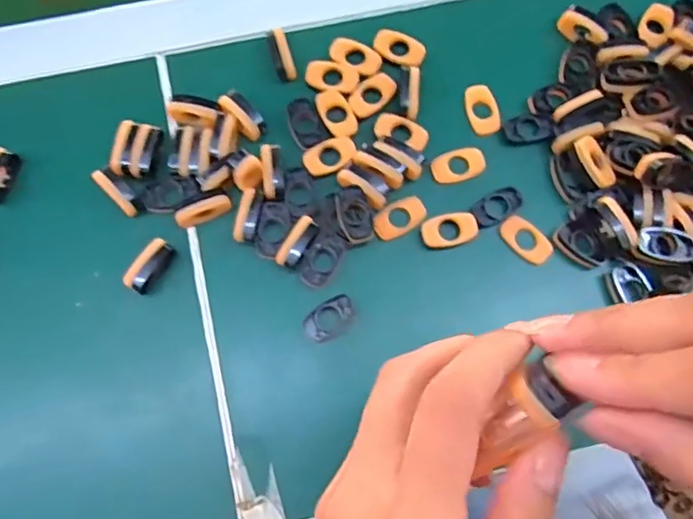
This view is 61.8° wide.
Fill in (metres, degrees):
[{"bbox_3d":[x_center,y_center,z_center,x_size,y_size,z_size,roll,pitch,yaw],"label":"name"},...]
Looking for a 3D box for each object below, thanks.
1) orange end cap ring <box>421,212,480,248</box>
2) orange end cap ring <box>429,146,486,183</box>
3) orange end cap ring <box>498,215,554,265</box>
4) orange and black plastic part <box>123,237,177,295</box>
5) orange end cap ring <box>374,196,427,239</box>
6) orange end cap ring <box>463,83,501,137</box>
[{"bbox_3d":[0.062,-0.018,0.346,0.033,0.006,0.018,-9,77,-4],"label":"orange end cap ring"},{"bbox_3d":[0.070,-0.059,0.362,0.034,0.004,0.020,-22,78,-7],"label":"orange end cap ring"},{"bbox_3d":[0.109,-0.012,0.351,0.021,0.004,0.034,-42,81,-11],"label":"orange end cap ring"},{"bbox_3d":[-0.113,0.004,0.334,0.014,0.018,0.033,30,77,5],"label":"orange and black plastic part"},{"bbox_3d":[0.032,-0.026,0.351,0.033,0.004,0.019,-26,79,-8],"label":"orange end cap ring"},{"bbox_3d":[0.087,-0.096,0.371,0.019,0.007,0.033,-12,77,-5],"label":"orange end cap ring"}]

